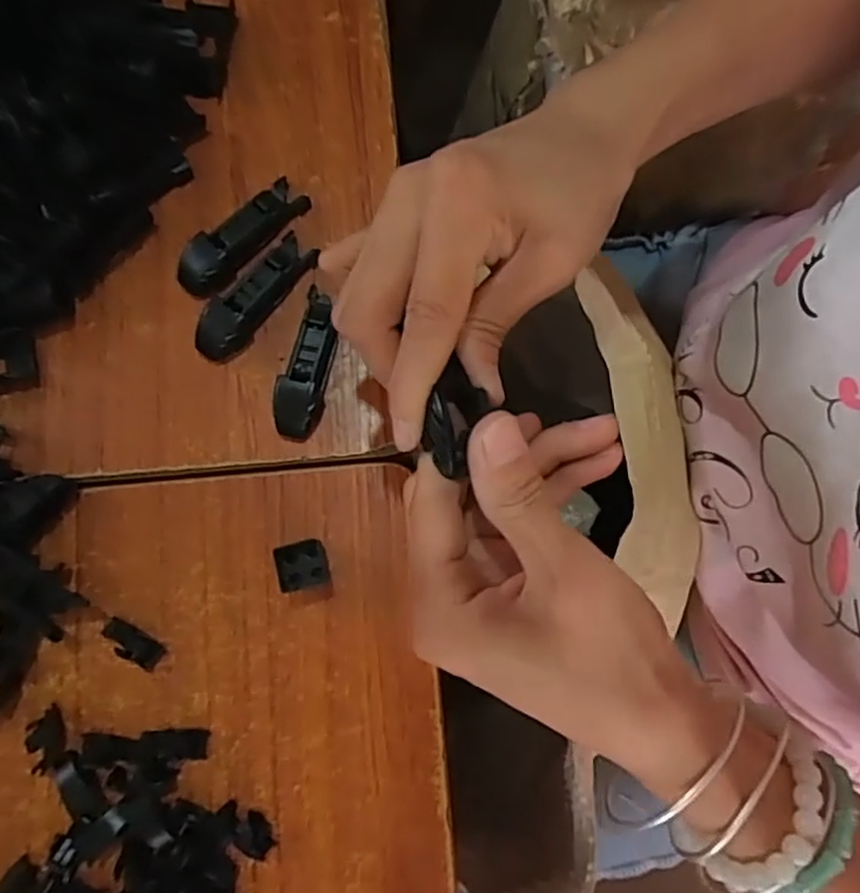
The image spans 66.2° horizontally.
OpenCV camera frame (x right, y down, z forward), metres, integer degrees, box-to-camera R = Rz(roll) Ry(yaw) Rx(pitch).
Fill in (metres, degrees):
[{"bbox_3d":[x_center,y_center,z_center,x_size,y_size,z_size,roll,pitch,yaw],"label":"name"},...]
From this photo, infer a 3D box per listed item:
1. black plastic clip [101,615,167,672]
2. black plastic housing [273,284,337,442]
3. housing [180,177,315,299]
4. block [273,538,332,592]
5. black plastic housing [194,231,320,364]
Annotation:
[{"bbox_3d":[-0.129,0.086,0.286,0.026,0.008,0.011,32,81,7],"label":"black plastic clip"},{"bbox_3d":[-0.056,-0.038,0.307,0.021,0.013,0.070,12,80,3],"label":"black plastic housing"},{"bbox_3d":[-0.093,-0.104,0.321,0.073,0.017,0.024,-42,81,-7],"label":"housing"},{"bbox_3d":[-0.056,0.052,0.288,0.020,0.018,0.020,-16,79,-2],"label":"block"},{"bbox_3d":[-0.084,-0.072,0.314,0.021,0.018,0.072,35,82,7],"label":"black plastic housing"}]

